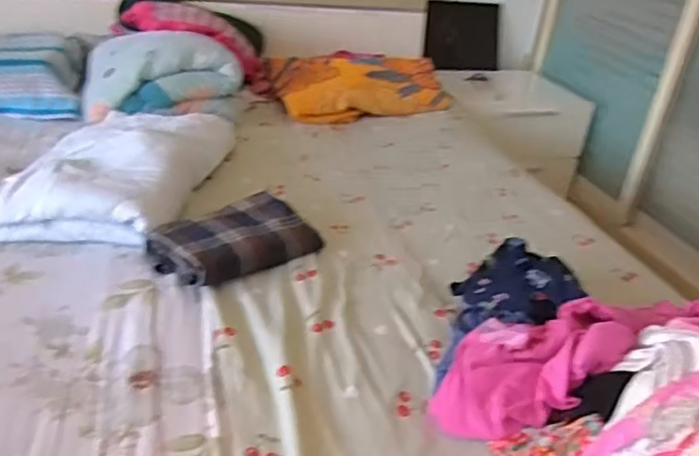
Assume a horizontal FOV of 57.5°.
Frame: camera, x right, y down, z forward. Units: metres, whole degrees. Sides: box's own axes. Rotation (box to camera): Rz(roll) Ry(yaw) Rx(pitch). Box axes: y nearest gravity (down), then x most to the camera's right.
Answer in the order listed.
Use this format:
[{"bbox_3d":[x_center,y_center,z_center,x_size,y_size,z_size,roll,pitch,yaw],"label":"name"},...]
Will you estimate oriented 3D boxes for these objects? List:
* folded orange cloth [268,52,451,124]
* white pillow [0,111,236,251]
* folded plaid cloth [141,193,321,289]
[{"bbox_3d":[0.017,-0.445,1.930,0.534,0.119,0.321,-9,33,-26],"label":"folded orange cloth"},{"bbox_3d":[-0.455,-0.140,1.282,0.354,0.111,0.512,5,29,-3],"label":"white pillow"},{"bbox_3d":[-0.195,0.018,1.097,0.258,0.063,0.159,-22,40,-41],"label":"folded plaid cloth"}]

